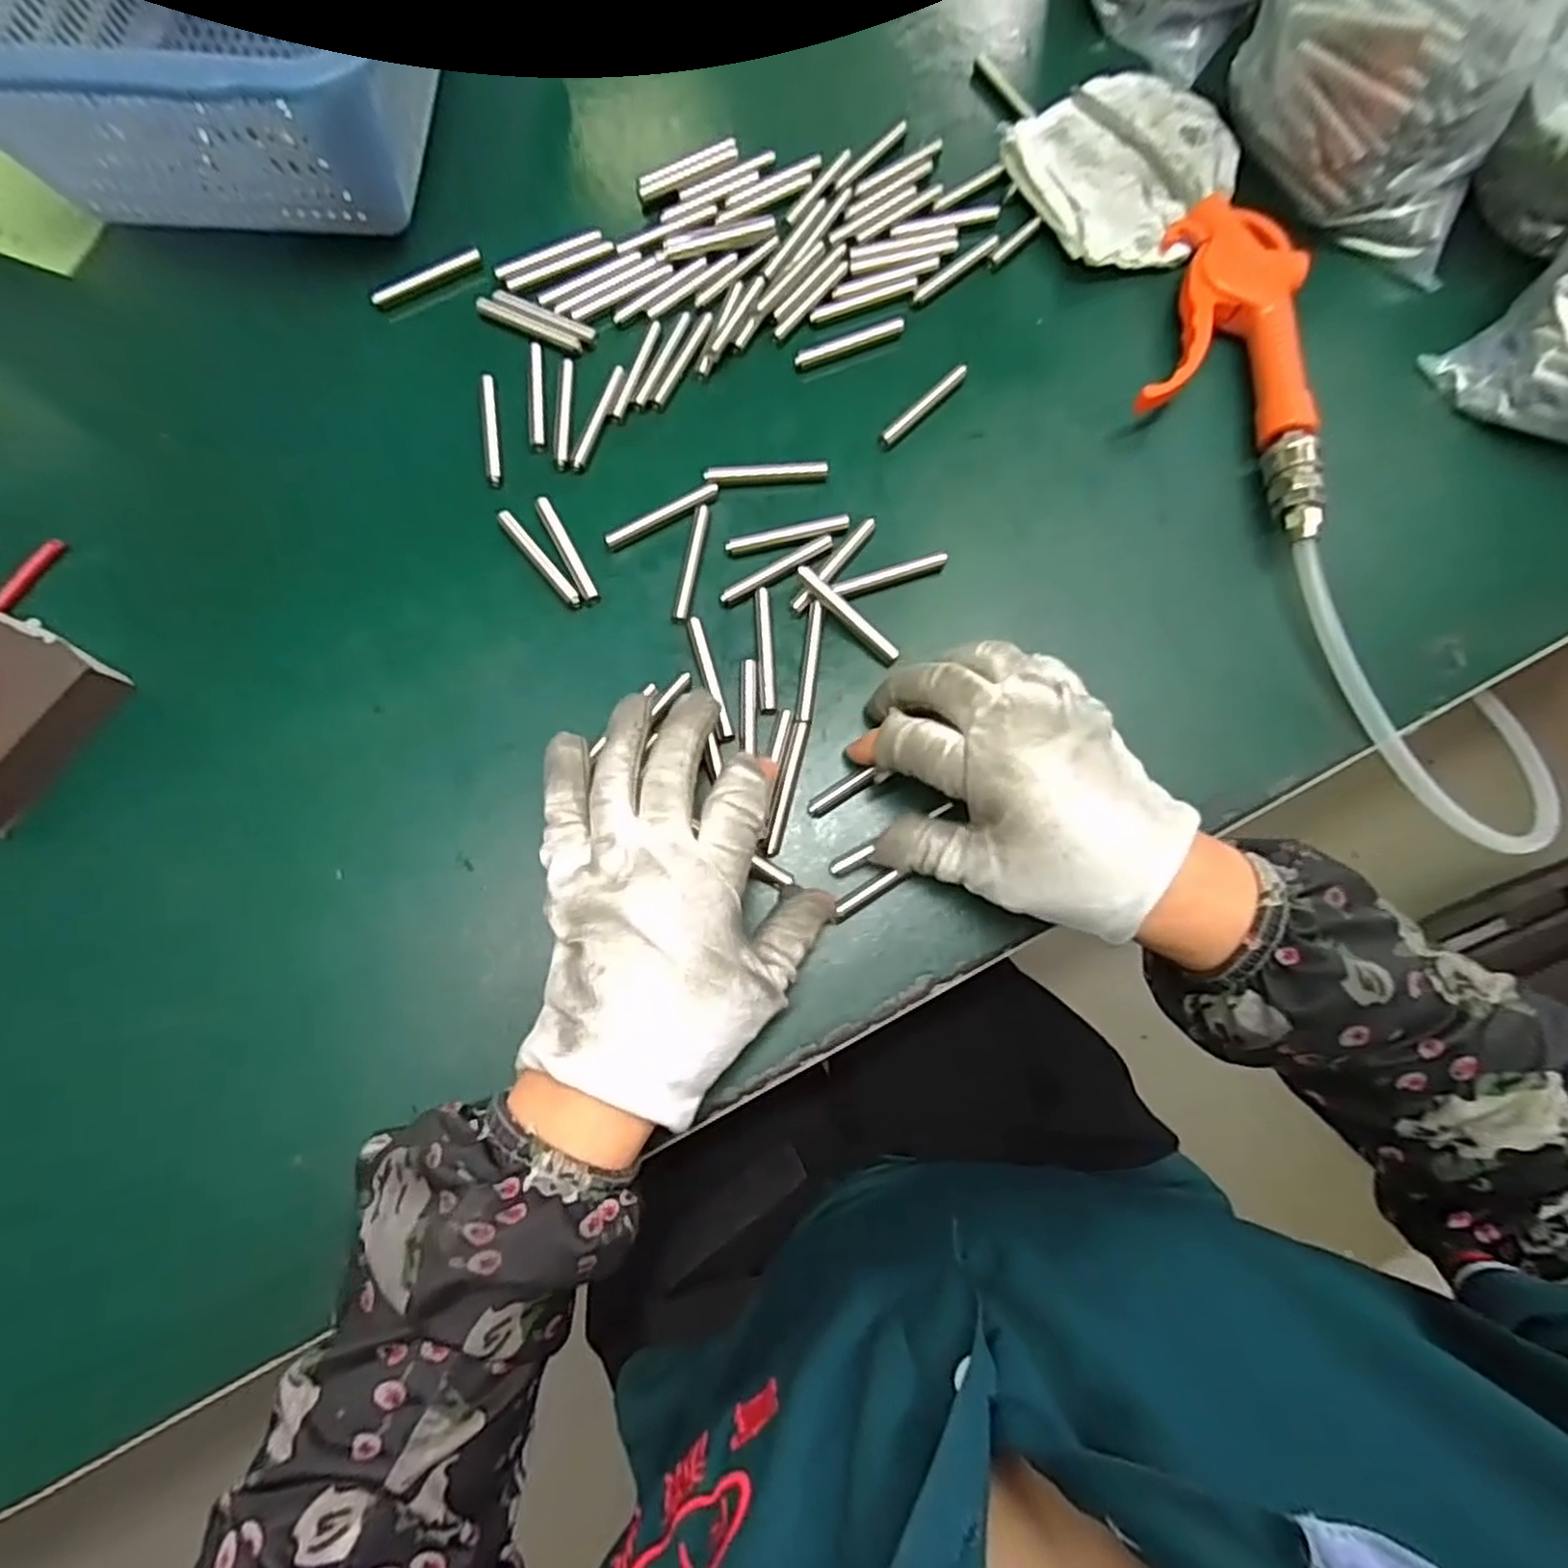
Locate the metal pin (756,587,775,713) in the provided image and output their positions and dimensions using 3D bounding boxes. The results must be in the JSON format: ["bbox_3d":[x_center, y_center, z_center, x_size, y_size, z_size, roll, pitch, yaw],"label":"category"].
[{"bbox_3d":[-0.008,-0.060,0.323,0.007,0.004,0.058,-3,79,-2],"label":"metal pin"}]

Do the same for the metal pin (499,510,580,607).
[{"bbox_3d":[-0.113,-0.105,0.334,0.007,0.004,0.060,-38,82,-8],"label":"metal pin"}]

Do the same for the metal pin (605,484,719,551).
[{"bbox_3d":[-0.057,-0.125,0.338,0.058,0.007,0.007,-30,81,-7],"label":"metal pin"}]

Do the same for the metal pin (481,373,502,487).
[{"bbox_3d":[-0.142,-0.172,0.347,0.007,0.004,0.061,-8,79,-3],"label":"metal pin"}]

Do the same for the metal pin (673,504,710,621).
[{"bbox_3d":[-0.043,-0.103,0.333,0.007,0.005,0.058,10,79,1],"label":"metal pin"}]

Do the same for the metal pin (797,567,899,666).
[{"bbox_3d":[0.029,-0.075,0.324,0.057,0.011,0.008,43,81,7],"label":"metal pin"}]

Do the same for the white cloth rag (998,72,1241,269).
[{"bbox_3d":[0.179,-0.322,0.377,0.105,0.017,0.109,-25,80,-6],"label":"white cloth rag"}]

